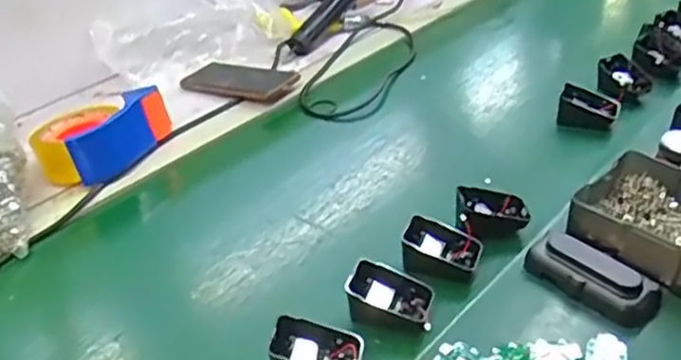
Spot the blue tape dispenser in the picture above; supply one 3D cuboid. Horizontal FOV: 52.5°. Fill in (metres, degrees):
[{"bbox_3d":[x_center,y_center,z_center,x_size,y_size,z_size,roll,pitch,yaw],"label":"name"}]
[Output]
[{"bbox_3d":[-0.285,-0.056,0.815,0.107,0.063,0.150,24,43,36],"label":"blue tape dispenser"}]

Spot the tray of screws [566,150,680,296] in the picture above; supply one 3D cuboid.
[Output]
[{"bbox_3d":[0.297,0.039,0.611,0.130,0.041,0.168,-30,41,-32],"label":"tray of screws"}]

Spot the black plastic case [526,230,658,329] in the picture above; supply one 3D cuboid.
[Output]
[{"bbox_3d":[0.208,0.079,0.574,0.107,0.027,0.042,24,43,36],"label":"black plastic case"}]

